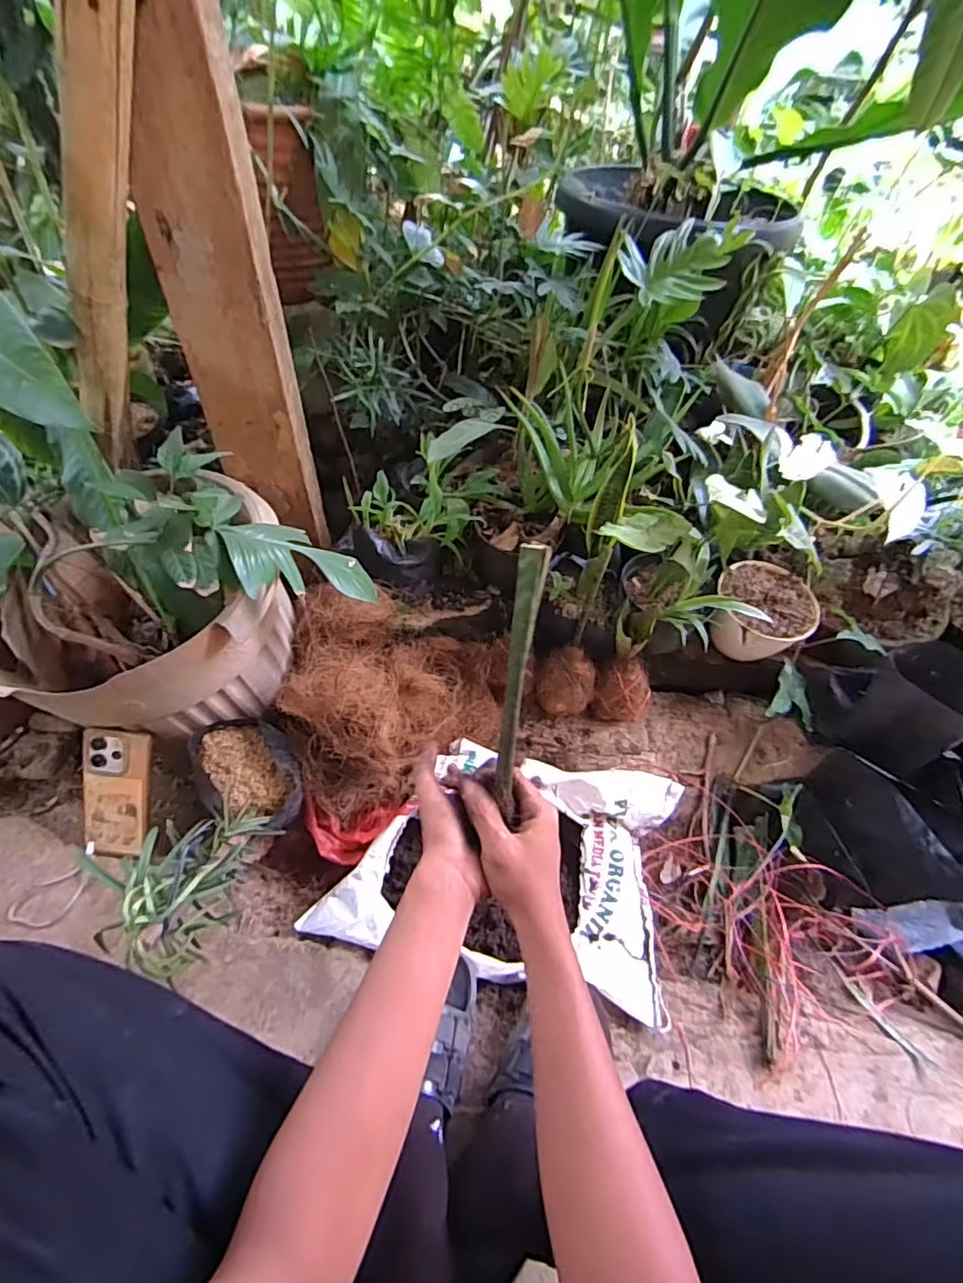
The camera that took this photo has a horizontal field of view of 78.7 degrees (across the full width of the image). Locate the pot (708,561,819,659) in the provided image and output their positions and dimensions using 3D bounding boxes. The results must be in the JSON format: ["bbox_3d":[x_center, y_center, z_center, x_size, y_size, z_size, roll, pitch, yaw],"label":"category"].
[{"bbox_3d":[0.428,-0.046,0.901,0.145,0.083,0.149,3,51,-4],"label":"pot"}]

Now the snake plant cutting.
[{"bbox_3d":[0.029,0.034,0.471,0.020,0.221,0.012,7,14,-1],"label":"snake plant cutting"}]

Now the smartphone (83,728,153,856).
[{"bbox_3d":[-0.448,0.187,0.724,0.077,0.161,0.017,8,10,0],"label":"smartphone"}]

